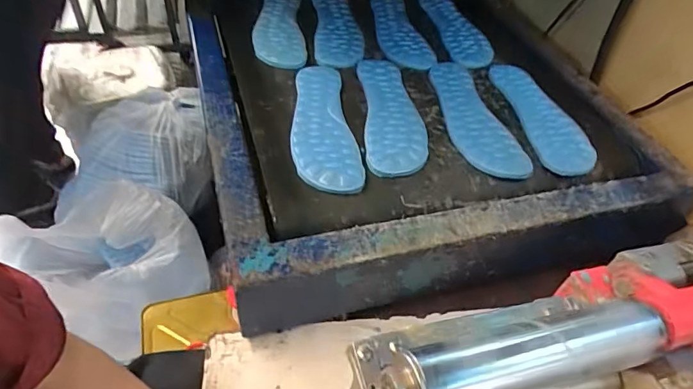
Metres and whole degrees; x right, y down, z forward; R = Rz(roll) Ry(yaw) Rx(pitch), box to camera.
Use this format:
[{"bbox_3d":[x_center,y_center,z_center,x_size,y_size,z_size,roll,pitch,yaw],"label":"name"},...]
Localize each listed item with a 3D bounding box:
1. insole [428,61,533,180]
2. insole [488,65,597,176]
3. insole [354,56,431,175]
[{"bbox_3d":[0.174,-0.114,0.663,0.080,0.007,0.248,-7,48,-12],"label":"insole"},{"bbox_3d":[0.282,-0.117,0.680,0.086,0.016,0.240,-2,47,-8],"label":"insole"},{"bbox_3d":[0.061,-0.114,0.654,0.081,0.013,0.249,1,47,-6],"label":"insole"}]

